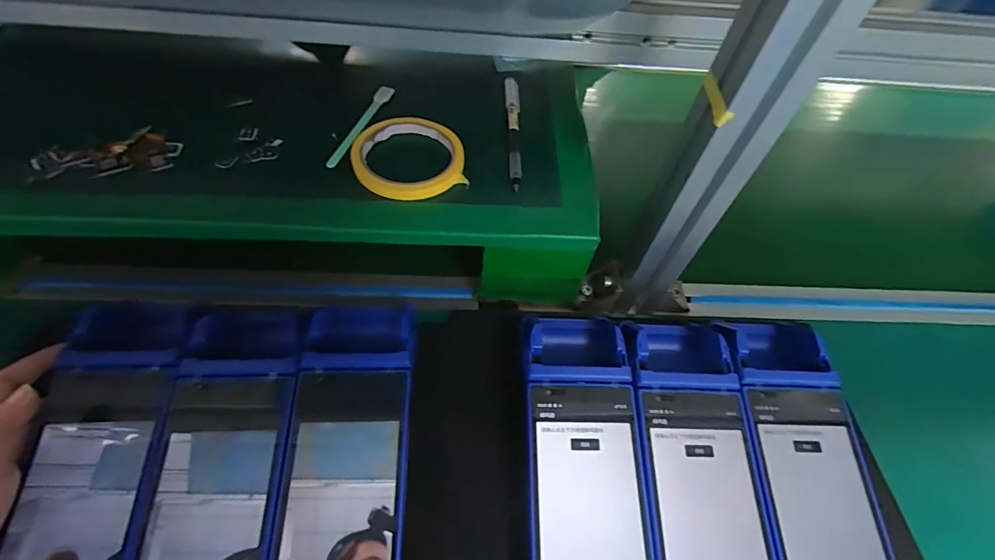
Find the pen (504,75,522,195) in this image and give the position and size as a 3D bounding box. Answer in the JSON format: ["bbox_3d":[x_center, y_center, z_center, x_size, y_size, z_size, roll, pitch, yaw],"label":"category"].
[{"bbox_3d":[0.016,-0.137,0.401,0.014,0.014,0.142,-1,55,-2],"label":"pen"}]

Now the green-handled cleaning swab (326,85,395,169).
[{"bbox_3d":[-0.119,-0.138,0.390,0.011,0.008,0.115,12,55,8],"label":"green-handled cleaning swab"}]

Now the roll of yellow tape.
[{"bbox_3d":[-0.072,-0.102,0.364,0.088,0.019,0.087,0,55,0],"label":"roll of yellow tape"}]

